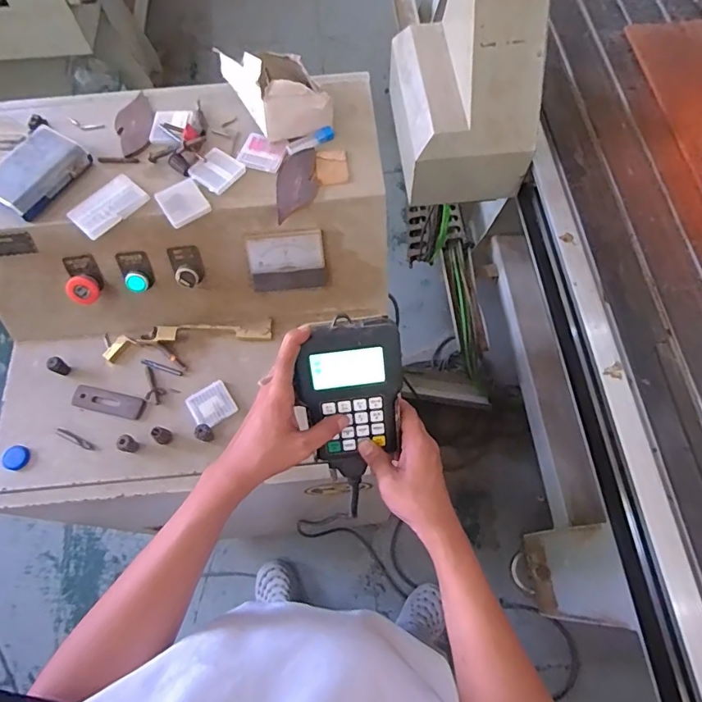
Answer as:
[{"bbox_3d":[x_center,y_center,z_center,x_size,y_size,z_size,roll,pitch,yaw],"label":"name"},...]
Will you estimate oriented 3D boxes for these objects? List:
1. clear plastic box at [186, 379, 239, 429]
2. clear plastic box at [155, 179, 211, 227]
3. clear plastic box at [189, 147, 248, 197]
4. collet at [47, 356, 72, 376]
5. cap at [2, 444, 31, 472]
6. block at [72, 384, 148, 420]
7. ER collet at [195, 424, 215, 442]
[{"bbox_3d":[-0.188,0.073,0.645,0.055,0.011,0.050,-32,69,-11],"label":"clear plastic box"},{"bbox_3d":[-0.210,-0.186,0.597,0.052,0.011,0.056,-32,69,-12],"label":"clear plastic box"},{"bbox_3d":[-0.172,-0.230,0.614,0.057,0.010,0.053,33,71,15],"label":"clear plastic box"},{"bbox_3d":[-0.407,0.021,0.666,0.021,0.028,0.020,-1,66,2],"label":"collet"},{"bbox_3d":[-0.437,0.140,0.626,0.030,0.010,0.031,-1,66,2],"label":"cap"},{"bbox_3d":[-0.327,0.070,0.655,0.100,0.017,0.034,11,67,7],"label":"block"},{"bbox_3d":[-0.189,0.106,0.618,0.018,0.030,0.019,-1,66,2],"label":"ER collet"}]

